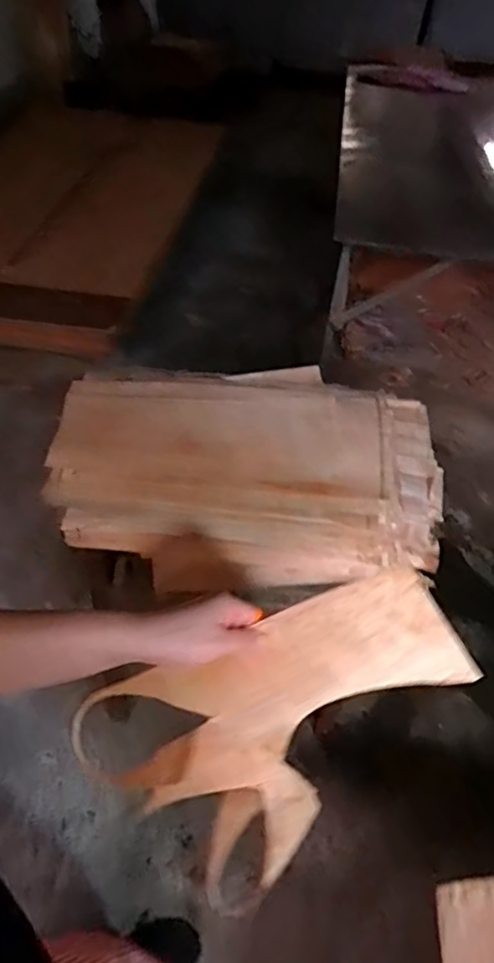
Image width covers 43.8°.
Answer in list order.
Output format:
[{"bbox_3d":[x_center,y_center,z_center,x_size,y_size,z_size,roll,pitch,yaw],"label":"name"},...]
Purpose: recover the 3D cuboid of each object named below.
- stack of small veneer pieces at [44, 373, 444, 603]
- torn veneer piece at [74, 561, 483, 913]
[{"bbox_3d":[0.010,-0.056,1.137,0.696,0.158,0.473,1,44,-4],"label":"stack of small veneer pieces"},{"bbox_3d":[0.033,0.234,0.565,0.359,0.232,0.059,-35,21,15],"label":"torn veneer piece"}]

